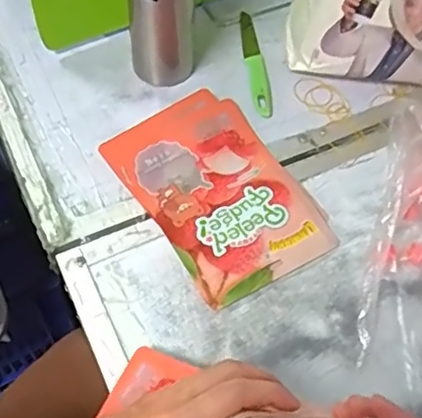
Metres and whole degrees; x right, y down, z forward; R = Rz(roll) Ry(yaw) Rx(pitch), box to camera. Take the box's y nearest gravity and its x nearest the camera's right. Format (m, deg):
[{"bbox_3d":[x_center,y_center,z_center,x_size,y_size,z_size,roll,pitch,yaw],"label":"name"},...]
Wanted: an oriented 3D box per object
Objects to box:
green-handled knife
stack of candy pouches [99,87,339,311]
[{"bbox_3d":[0.057,-0.189,0.772,0.025,0.006,0.188,-5,57,-6],"label":"green-handled knife"},{"bbox_3d":[0.009,-0.023,0.655,0.163,0.017,0.242,-28,62,-19],"label":"stack of candy pouches"}]

